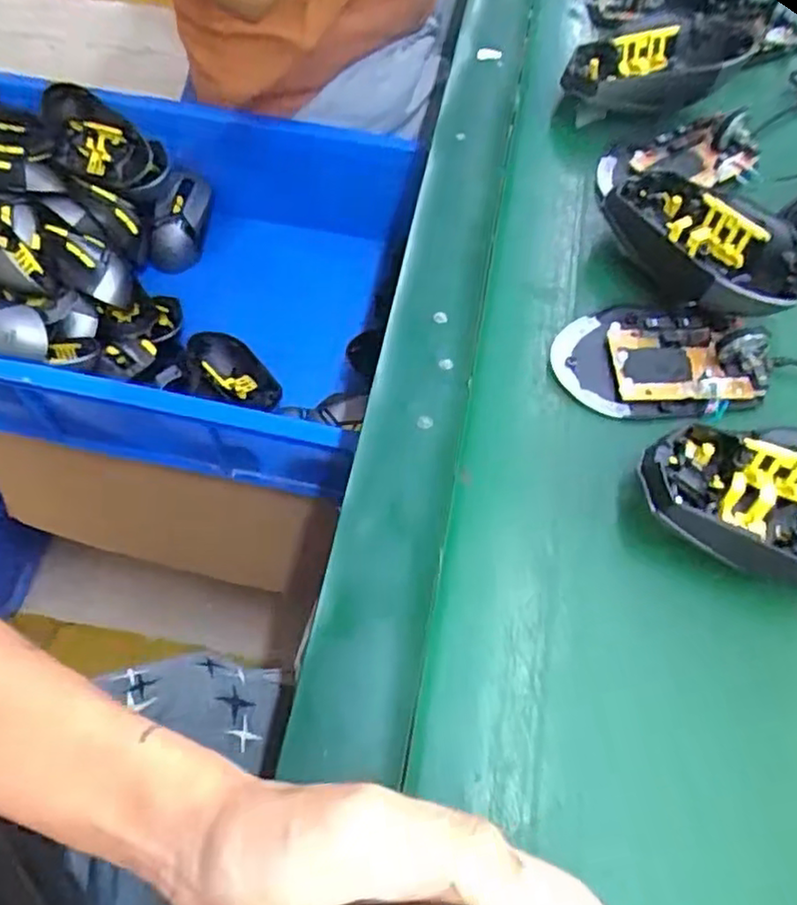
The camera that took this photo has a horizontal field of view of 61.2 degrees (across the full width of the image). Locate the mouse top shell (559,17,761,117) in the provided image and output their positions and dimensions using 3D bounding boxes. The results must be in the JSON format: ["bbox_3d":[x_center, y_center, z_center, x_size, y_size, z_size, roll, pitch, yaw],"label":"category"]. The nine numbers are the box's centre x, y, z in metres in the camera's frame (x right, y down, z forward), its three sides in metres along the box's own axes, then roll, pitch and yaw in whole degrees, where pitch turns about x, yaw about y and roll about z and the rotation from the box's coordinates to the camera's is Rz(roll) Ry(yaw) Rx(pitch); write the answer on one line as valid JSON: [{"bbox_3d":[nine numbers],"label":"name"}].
[{"bbox_3d":[0.174,-0.256,0.449,0.123,0.045,0.062,-10,63,-6],"label":"mouse top shell"}]

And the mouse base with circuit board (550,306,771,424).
[{"bbox_3d":[0.137,-0.051,0.350,0.104,0.026,0.065,9,64,4],"label":"mouse base with circuit board"}]

